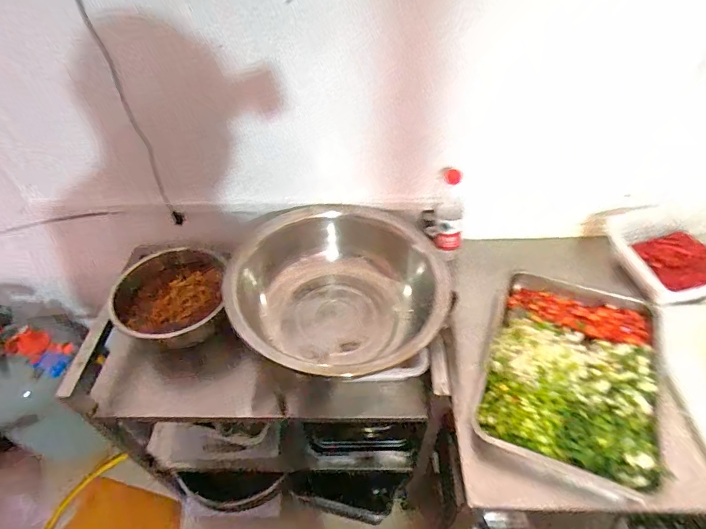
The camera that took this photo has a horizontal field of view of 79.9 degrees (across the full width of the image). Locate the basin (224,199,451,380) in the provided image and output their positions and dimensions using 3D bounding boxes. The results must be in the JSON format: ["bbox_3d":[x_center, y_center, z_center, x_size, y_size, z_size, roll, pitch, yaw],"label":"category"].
[{"bbox_3d":[-0.027,0.064,0.863,0.394,0.164,0.410,-1,47,2],"label":"basin"}]

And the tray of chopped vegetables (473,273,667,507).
[{"bbox_3d":[0.385,0.176,0.756,0.284,0.063,0.392,16,50,17],"label":"tray of chopped vegetables"}]

